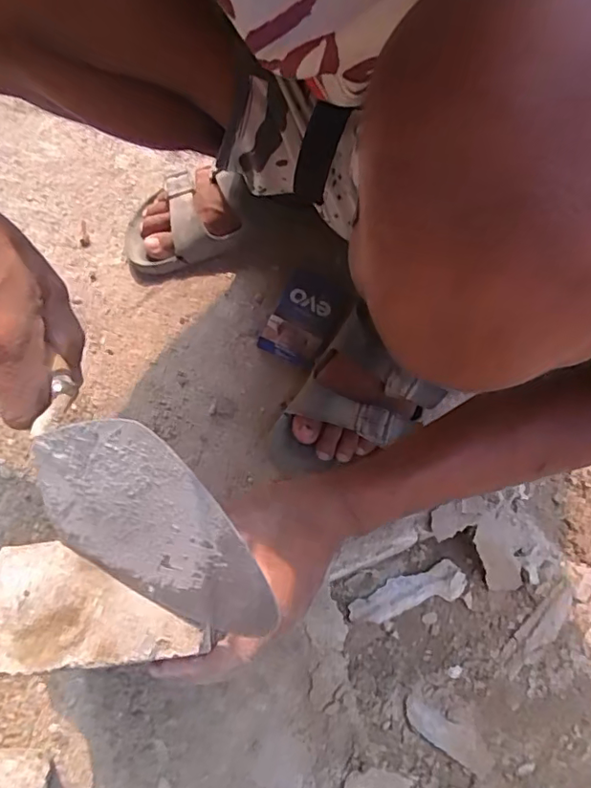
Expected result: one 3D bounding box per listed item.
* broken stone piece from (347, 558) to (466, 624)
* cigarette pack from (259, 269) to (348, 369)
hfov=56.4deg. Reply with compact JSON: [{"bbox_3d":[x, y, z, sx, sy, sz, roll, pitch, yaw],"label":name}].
[{"bbox_3d":[0.111,0.201,0.553,0.119,0.017,0.035,-17,64,-5],"label":"broken stone piece"},{"bbox_3d":[0.009,-0.083,0.579,0.064,0.024,0.106,21,68,6],"label":"cigarette pack"}]

